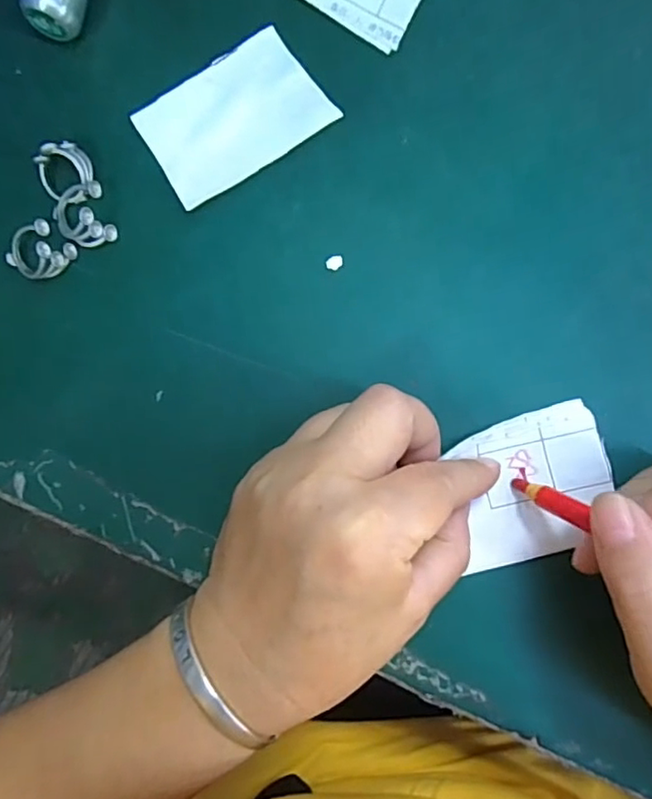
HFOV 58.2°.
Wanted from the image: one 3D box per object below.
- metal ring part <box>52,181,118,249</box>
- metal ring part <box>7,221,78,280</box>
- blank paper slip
[{"bbox_3d":[-0.098,-0.074,0.234,0.021,0.015,0.025,-15,86,0],"label":"metal ring part"},{"bbox_3d":[-0.115,-0.059,0.232,0.021,0.015,0.022,41,88,3],"label":"metal ring part"},{"bbox_3d":[-0.038,-0.116,0.241,0.071,0.004,0.050,-35,87,-2],"label":"blank paper slip"}]

